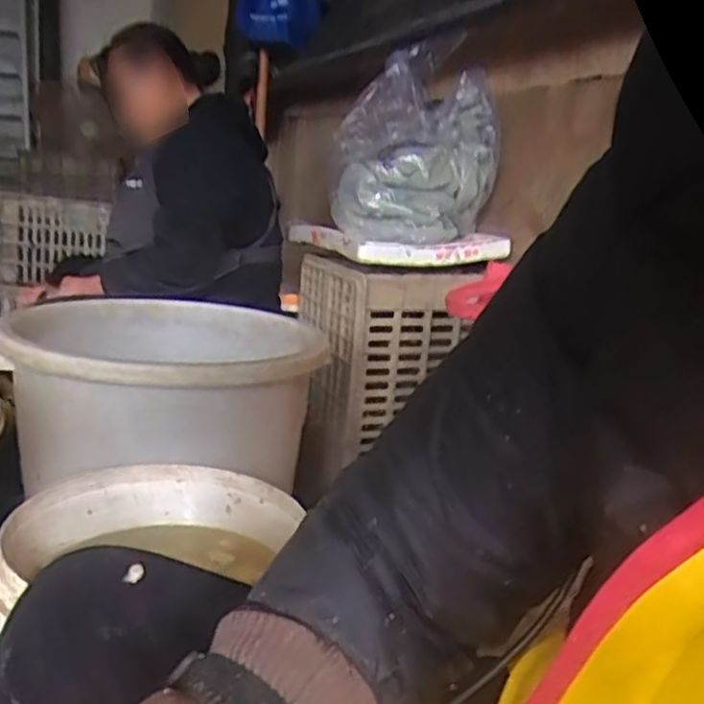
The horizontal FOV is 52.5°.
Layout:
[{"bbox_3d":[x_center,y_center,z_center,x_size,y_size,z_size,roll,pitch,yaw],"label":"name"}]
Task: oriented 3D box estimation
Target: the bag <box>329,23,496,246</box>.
[{"bbox_3d":[0.110,-0.399,1.359,0.244,0.348,0.210,-4,16,-33],"label":"bag"}]

